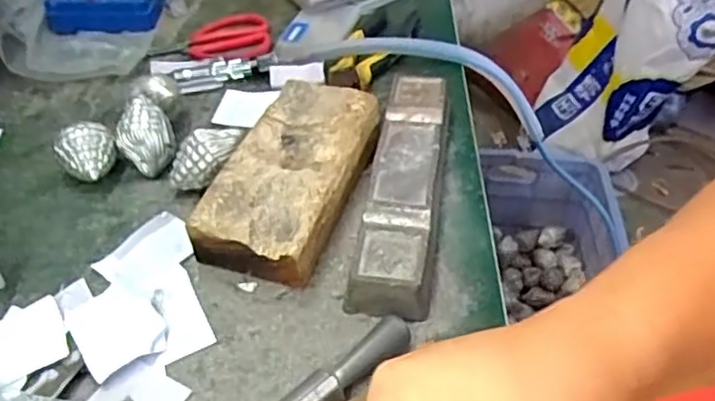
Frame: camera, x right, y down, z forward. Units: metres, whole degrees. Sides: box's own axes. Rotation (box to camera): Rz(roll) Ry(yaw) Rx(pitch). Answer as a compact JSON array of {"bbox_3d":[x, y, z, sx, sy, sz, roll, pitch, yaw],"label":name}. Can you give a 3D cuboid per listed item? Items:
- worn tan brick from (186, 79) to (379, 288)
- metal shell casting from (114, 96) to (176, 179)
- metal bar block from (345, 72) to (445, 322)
[{"bbox_3d":[-0.049,-0.021,0.521,0.093,0.051,0.182,11,45,16],"label":"worn tan brick"},{"bbox_3d":[-0.183,-0.053,0.570,0.045,0.051,0.059,-17,44,-13],"label":"metal shell casting"},{"bbox_3d":[0.038,-0.017,0.525,0.058,0.037,0.248,4,43,9],"label":"metal bar block"}]

